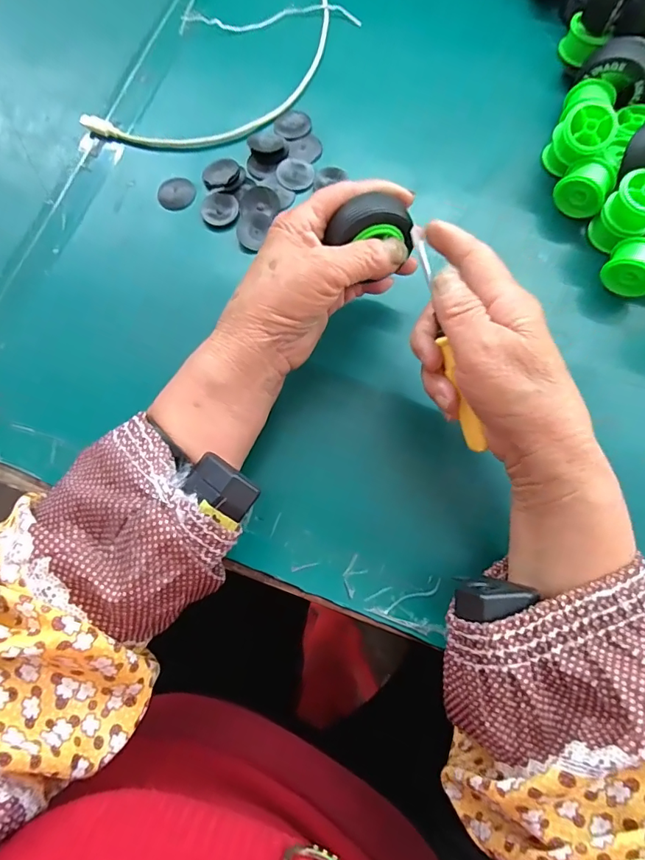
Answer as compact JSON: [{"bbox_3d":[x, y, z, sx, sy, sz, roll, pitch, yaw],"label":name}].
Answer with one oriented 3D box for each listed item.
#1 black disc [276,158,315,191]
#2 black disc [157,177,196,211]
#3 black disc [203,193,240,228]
[{"bbox_3d":[-0.020,-0.191,0.349,0.027,0.004,0.029,0,74,1],"label":"black disc"},{"bbox_3d":[-0.110,-0.178,0.354,0.028,0.004,0.027,0,74,1],"label":"black disc"},{"bbox_3d":[-0.074,-0.161,0.343,0.026,0.006,0.024,0,74,1],"label":"black disc"}]

